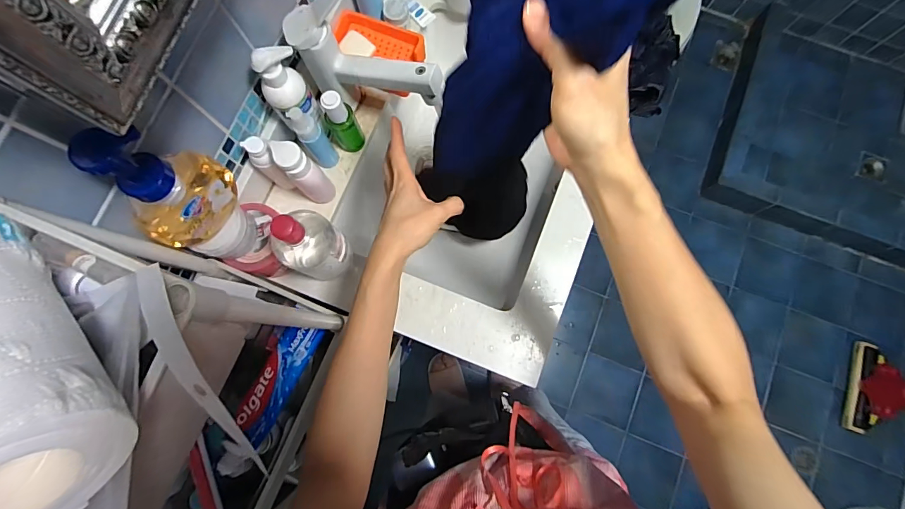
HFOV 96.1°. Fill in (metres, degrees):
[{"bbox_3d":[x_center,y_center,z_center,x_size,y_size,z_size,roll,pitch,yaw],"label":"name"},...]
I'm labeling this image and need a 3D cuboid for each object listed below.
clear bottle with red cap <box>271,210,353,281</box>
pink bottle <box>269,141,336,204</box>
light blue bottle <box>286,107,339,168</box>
[{"bbox_3d":[-0.176,-0.016,0.493,0.074,0.144,0.067,33,82,6],"label":"clear bottle with red cap"},{"bbox_3d":[-0.194,-0.106,0.539,0.047,0.124,0.038,43,83,7],"label":"pink bottle"},{"bbox_3d":[-0.188,-0.155,0.554,0.033,0.127,0.029,-32,81,-5],"label":"light blue bottle"}]

